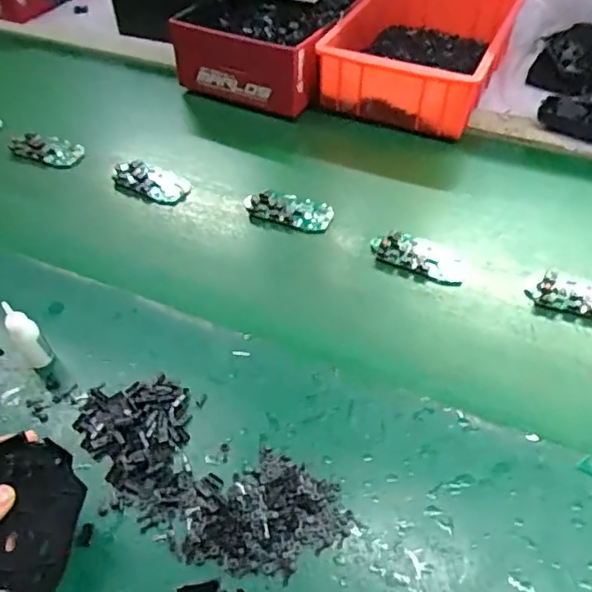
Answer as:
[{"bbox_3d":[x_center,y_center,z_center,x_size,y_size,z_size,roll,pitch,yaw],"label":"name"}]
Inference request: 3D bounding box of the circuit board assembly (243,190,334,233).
[{"bbox_3d":[-0.007,-0.095,0.635,0.094,0.017,0.040,13,51,13],"label":"circuit board assembly"}]

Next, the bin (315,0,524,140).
[{"bbox_3d":[0.175,-0.342,0.794,0.204,0.086,0.291,19,53,17],"label":"bin"}]

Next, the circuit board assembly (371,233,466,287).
[{"bbox_3d":[0.125,-0.040,0.588,0.095,0.009,0.040,24,55,21],"label":"circuit board assembly"}]

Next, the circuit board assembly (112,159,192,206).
[{"bbox_3d":[-0.165,-0.133,0.670,0.092,0.018,0.039,22,54,19],"label":"circuit board assembly"}]

